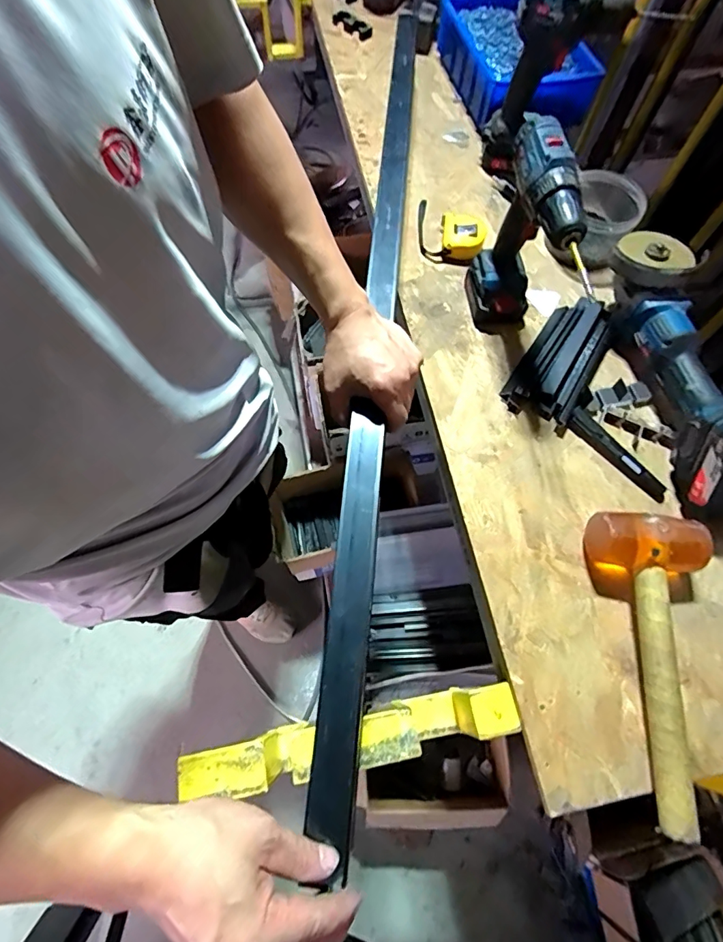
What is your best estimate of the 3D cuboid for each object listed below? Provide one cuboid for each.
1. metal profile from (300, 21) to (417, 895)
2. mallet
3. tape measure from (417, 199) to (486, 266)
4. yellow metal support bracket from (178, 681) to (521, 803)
[{"bbox_3d":[0.023,-0.213,0.543,0.034,0.023,1.086,6,67,1],"label":"metal profile"},{"bbox_3d":[0.294,0.182,0.433,0.111,0.063,0.274,4,67,0],"label":"mallet"},{"bbox_3d":[0.135,-0.368,0.686,0.108,0.035,0.145,11,68,3],"label":"tape measure"},{"bbox_3d":[-0.008,0.284,0.480,0.324,0.105,0.047,-10,68,-6],"label":"yellow metal support bracket"}]

